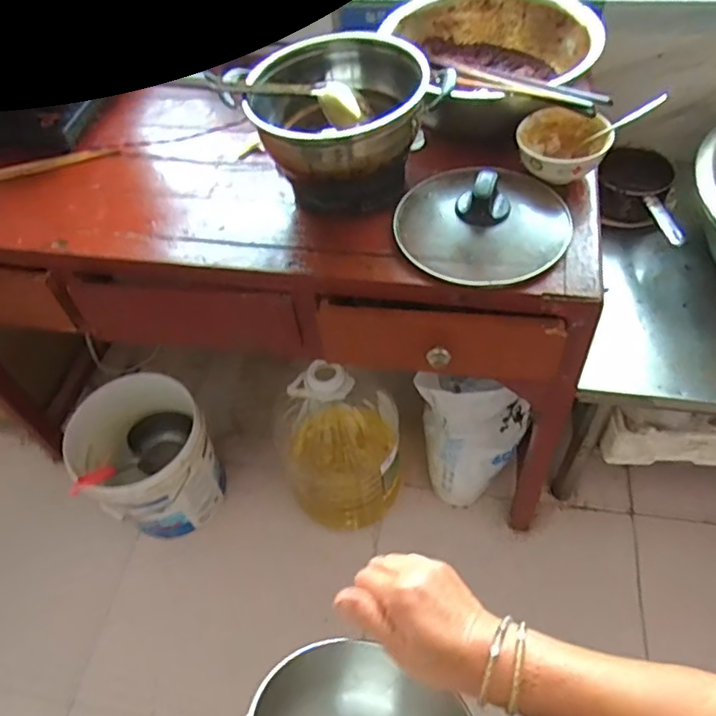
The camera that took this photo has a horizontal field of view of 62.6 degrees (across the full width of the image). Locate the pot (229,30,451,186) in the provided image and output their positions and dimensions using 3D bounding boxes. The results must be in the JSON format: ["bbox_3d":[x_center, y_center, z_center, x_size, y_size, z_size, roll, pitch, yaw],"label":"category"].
[{"bbox_3d":[-0.022,-0.349,0.806,0.251,0.108,0.202,-20,54,-10],"label":"pot"}]

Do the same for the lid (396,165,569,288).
[{"bbox_3d":[0.166,-0.204,0.808,0.239,0.070,0.203,22,58,20],"label":"lid"}]

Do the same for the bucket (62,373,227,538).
[{"bbox_3d":[-0.478,0.248,1.370,0.279,0.342,0.250,-22,54,-11],"label":"bucket"}]

